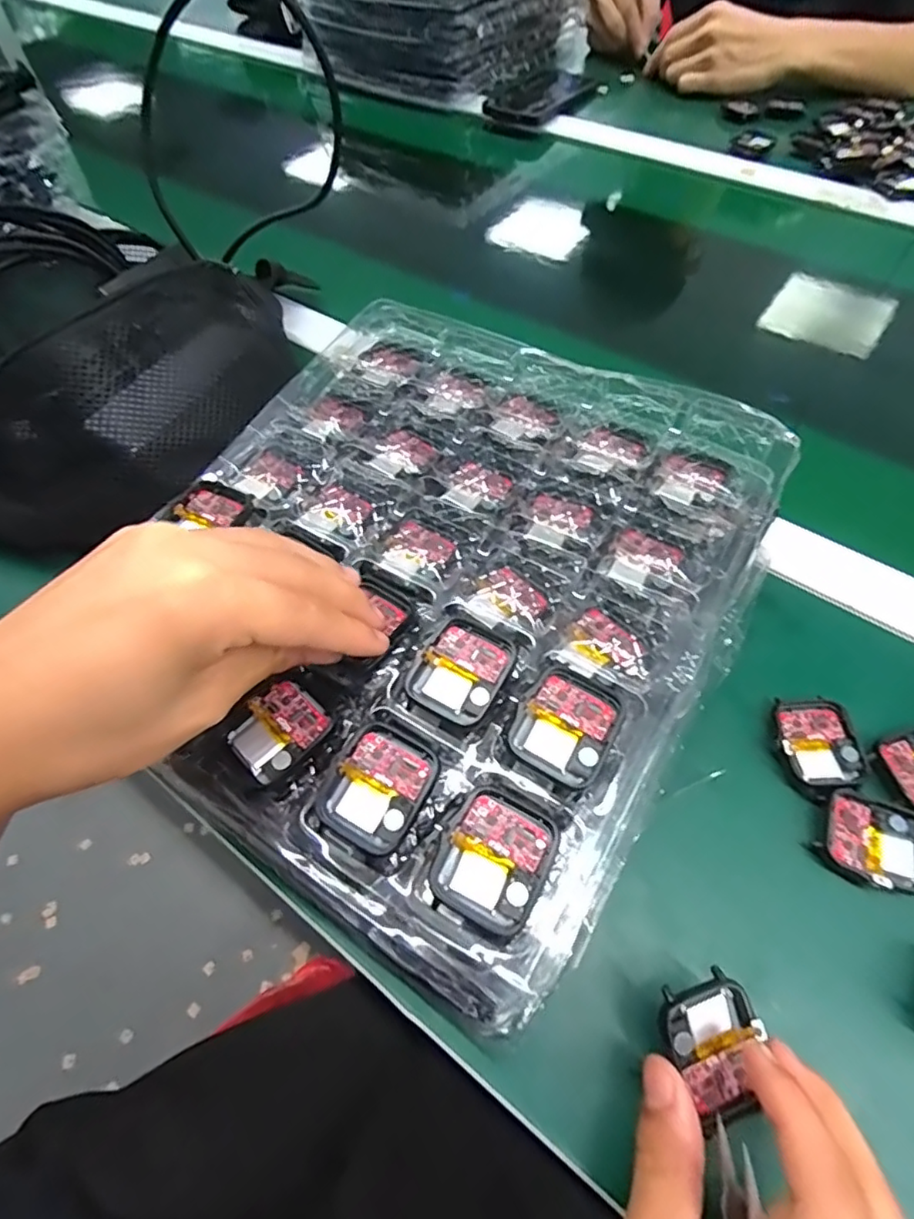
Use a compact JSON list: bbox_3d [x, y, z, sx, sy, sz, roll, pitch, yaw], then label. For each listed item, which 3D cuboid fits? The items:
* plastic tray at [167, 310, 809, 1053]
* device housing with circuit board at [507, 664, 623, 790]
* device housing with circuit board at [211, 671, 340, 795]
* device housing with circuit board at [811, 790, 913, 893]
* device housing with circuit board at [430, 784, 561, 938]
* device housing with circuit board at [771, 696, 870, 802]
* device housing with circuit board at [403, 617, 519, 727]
[{"bbox_3d":[-0.009,-0.026,0.286,0.265,0.029,0.296,30,65,18],"label":"plastic tray"},{"bbox_3d":[0.044,0.045,0.230,0.037,0.004,0.042,29,65,18],"label":"device housing with circuit board"},{"bbox_3d":[-0.072,0.051,0.238,0.043,0.012,0.036,-41,66,-19],"label":"device housing with circuit board"},{"bbox_3d":[0.188,0.106,0.266,0.043,0.012,0.037,16,62,11],"label":"device housing with circuit board"},{"bbox_3d":[0.014,0.089,0.209,0.037,0.008,0.044,27,64,17],"label":"device housing with circuit board"},{"bbox_3d":[0.177,0.067,0.287,0.038,0.007,0.047,-5,60,0],"label":"device housing with circuit board"},{"bbox_3d":[0.002,0.026,0.246,0.036,0.007,0.041,28,65,17],"label":"device housing with circuit board"}]

